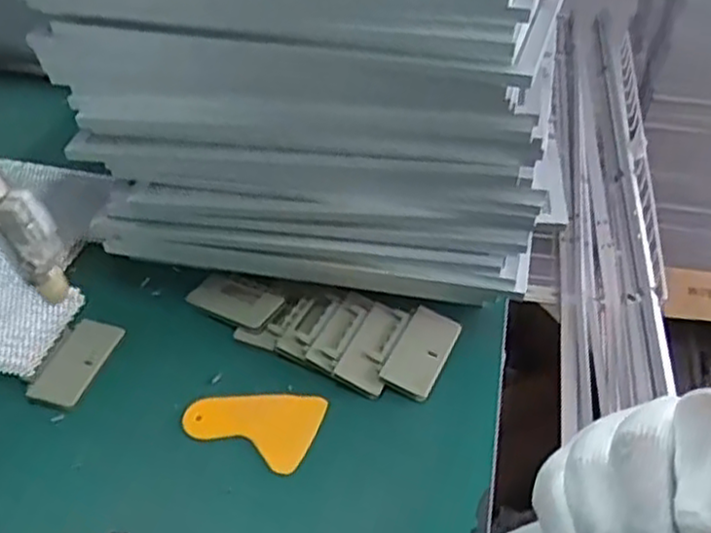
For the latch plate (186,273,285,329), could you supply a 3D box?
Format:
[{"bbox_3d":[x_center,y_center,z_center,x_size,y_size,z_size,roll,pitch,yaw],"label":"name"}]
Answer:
[{"bbox_3d":[-0.107,0.030,0.653,0.083,0.013,0.040,20,46,22],"label":"latch plate"}]

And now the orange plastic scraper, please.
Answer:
[{"bbox_3d":[-0.078,0.116,0.573,0.101,0.009,0.065,16,54,16],"label":"orange plastic scraper"}]

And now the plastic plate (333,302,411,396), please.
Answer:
[{"bbox_3d":[0.016,0.063,0.603,0.040,0.012,0.081,17,45,20],"label":"plastic plate"}]

